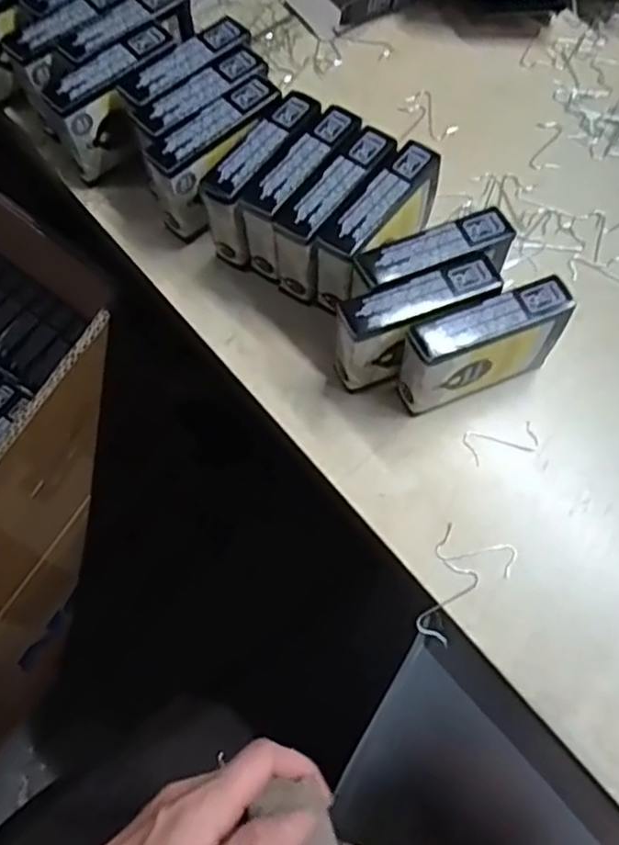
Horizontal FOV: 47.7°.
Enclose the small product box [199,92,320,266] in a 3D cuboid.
[{"bbox_3d":[-0.023,-0.122,0.358,0.025,0.057,0.076,34,73,12],"label":"small product box"}]

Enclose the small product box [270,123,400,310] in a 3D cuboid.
[{"bbox_3d":[0.014,-0.100,0.349,0.021,0.057,0.074,36,73,13],"label":"small product box"}]

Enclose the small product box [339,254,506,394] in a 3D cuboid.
[{"bbox_3d":[0.047,-0.042,0.325,0.075,0.056,0.023,-20,70,-7],"label":"small product box"}]

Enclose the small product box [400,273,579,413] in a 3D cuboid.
[{"bbox_3d":[0.079,-0.032,0.323,0.076,0.057,0.024,-20,70,-7],"label":"small product box"}]

